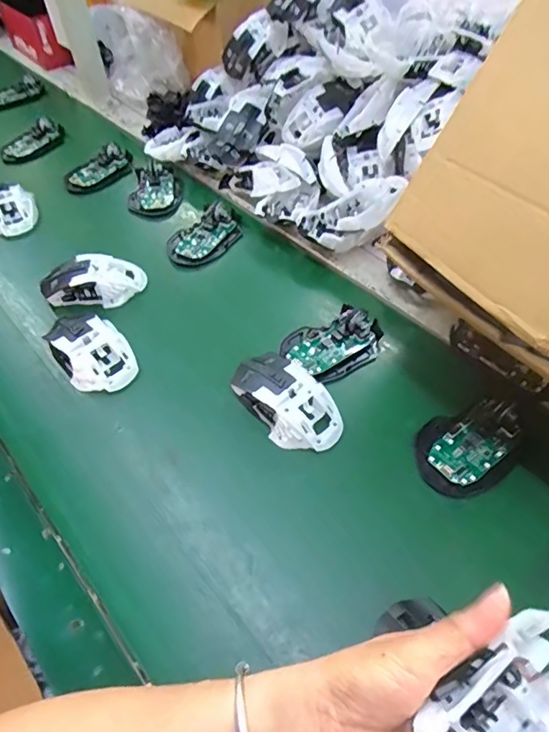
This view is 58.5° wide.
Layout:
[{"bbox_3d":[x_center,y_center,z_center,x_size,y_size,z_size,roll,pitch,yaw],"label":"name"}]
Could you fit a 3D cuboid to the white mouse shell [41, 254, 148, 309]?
[{"bbox_3d":[-0.211,-0.098,0.571,0.113,0.043,0.048,-13,53,-6],"label":"white mouse shell"}]

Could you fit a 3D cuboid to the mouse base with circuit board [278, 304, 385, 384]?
[{"bbox_3d":[0.063,-0.026,0.512,0.104,0.025,0.073,-29,56,-18],"label":"mouse base with circuit board"}]

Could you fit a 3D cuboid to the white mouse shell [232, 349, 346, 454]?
[{"bbox_3d":[0.012,0.031,0.458,0.063,0.041,0.109,-34,58,-20],"label":"white mouse shell"}]

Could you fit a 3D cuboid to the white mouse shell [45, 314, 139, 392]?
[{"bbox_3d":[-0.191,-0.017,0.510,0.066,0.042,0.103,-33,58,-20],"label":"white mouse shell"}]

